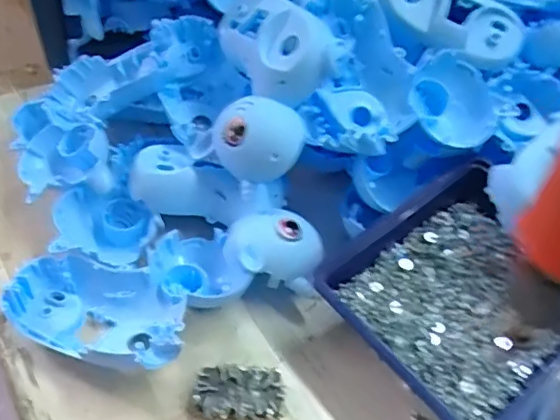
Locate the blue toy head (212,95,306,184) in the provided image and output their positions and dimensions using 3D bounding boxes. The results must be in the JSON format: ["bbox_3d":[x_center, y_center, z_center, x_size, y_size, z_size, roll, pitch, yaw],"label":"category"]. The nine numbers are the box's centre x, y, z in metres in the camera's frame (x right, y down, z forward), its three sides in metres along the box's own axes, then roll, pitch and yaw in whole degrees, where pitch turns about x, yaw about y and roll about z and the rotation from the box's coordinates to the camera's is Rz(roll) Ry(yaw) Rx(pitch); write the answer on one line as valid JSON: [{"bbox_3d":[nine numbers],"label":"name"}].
[{"bbox_3d":[-0.015,-0.049,0.388,0.060,0.046,0.043,1,47,-4],"label":"blue toy head"}]

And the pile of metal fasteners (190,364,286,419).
[{"bbox_3d":[-0.025,0.112,0.350,0.053,0.018,0.030,7,47,1],"label":"pile of metal fasteners"}]

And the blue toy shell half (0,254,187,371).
[{"bbox_3d":[-0.117,0.067,0.368,0.118,0.032,0.066,9,47,4],"label":"blue toy shell half"}]

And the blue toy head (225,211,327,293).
[{"bbox_3d":[-0.003,0.027,0.397,0.064,0.036,0.048,0,47,-5],"label":"blue toy head"}]

